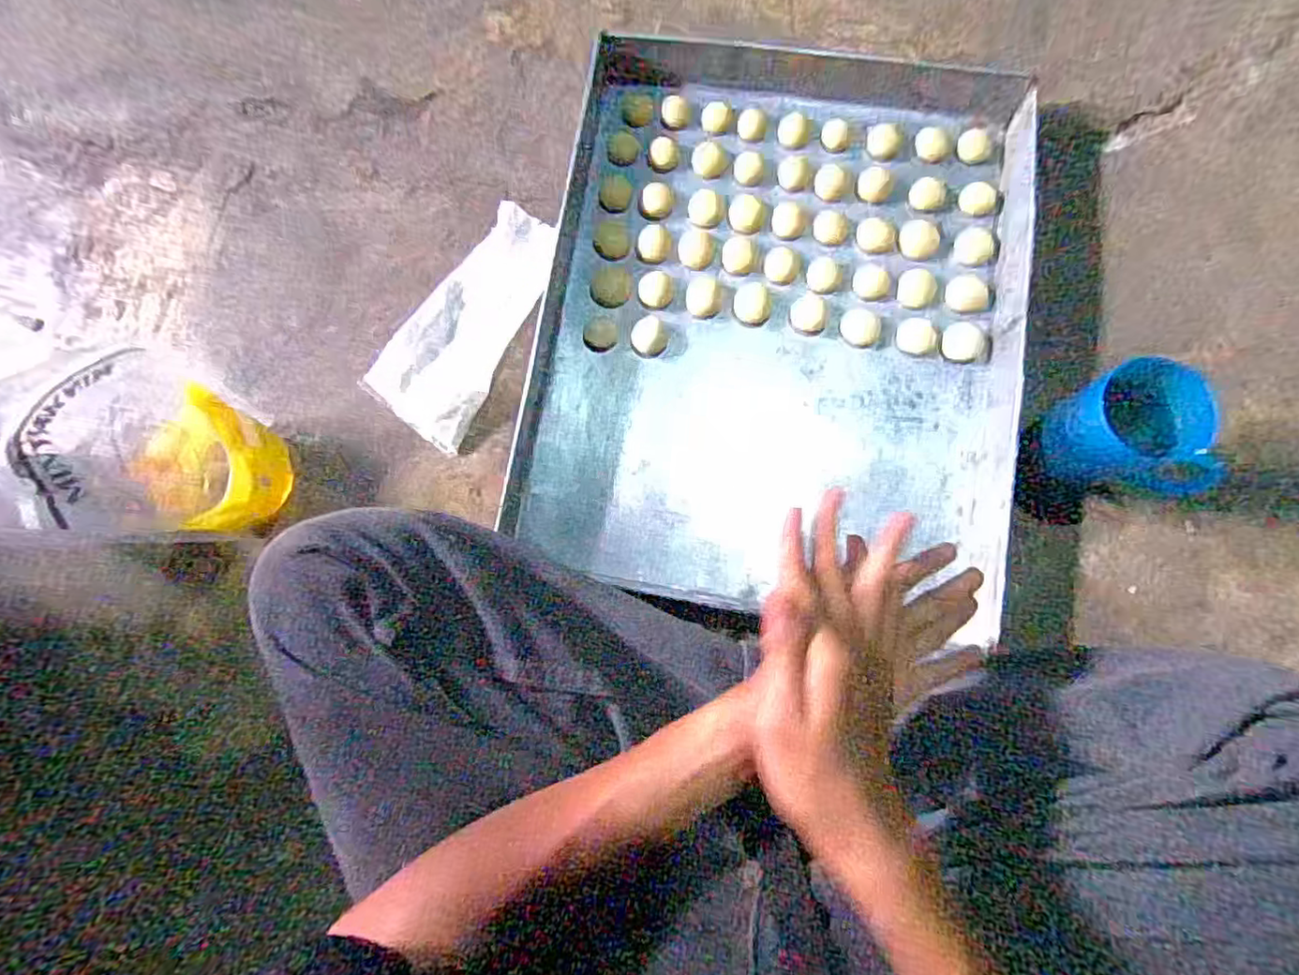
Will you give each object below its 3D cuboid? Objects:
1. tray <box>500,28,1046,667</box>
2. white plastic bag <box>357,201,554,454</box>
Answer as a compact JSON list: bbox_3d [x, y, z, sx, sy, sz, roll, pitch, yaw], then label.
[{"bbox_3d":[0.119,-0.164,0.573,0.430,0.041,0.544,10,82,4],"label":"tray"},{"bbox_3d":[-0.170,-0.163,0.589,0.100,0.024,0.236,29,83,6],"label":"white plastic bag"}]

